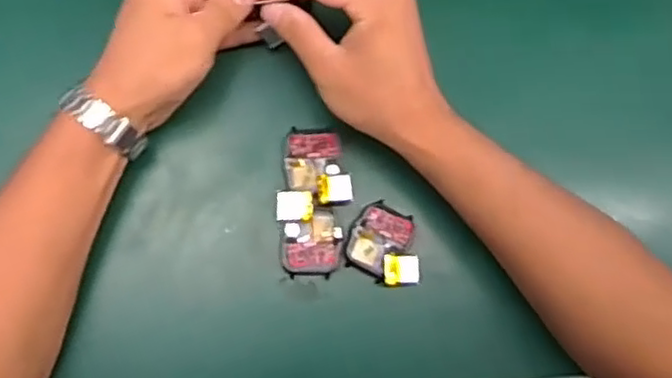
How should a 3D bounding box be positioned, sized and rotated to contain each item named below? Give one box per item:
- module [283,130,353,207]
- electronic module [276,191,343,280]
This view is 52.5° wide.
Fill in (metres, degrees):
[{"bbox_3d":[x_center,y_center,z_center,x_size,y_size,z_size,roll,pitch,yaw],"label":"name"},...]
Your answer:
[{"bbox_3d":[-0.012,-0.014,0.448,0.040,0.013,0.052,-5,83,-6],"label":"module"},{"bbox_3d":[-0.017,0.029,0.440,0.039,0.016,0.054,-4,83,-6],"label":"electronic module"}]

